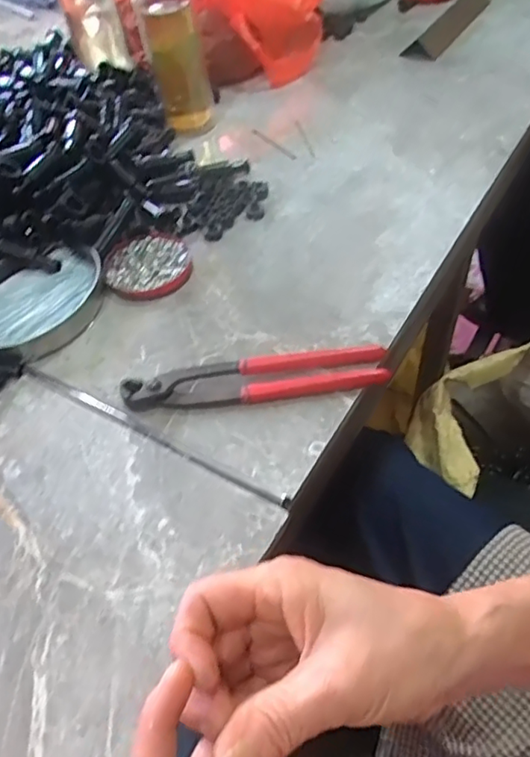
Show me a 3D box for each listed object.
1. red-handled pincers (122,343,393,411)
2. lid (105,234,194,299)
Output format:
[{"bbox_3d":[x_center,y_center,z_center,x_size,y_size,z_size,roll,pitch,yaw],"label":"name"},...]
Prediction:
[{"bbox_3d":[-0.007,0.002,0.453,0.200,0.018,0.039,-7,51,-2],"label":"red-handled pincers"},{"bbox_3d":[-0.111,-0.108,0.554,0.080,0.009,0.077,-2,51,3],"label":"lid"}]

